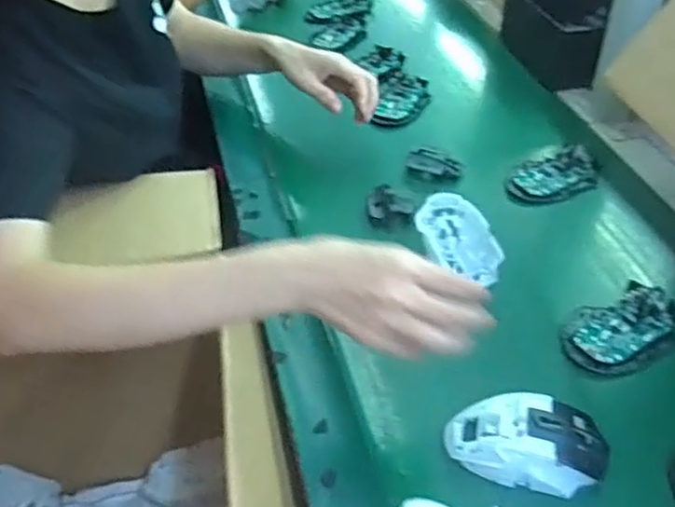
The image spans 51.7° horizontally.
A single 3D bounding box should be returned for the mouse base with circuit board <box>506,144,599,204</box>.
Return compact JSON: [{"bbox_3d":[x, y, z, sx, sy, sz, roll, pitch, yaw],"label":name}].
[{"bbox_3d":[0.243,-0.090,0.796,0.099,0.030,0.055,-14,43,-13],"label":"mouse base with circuit board"}]

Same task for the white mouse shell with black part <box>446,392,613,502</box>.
[{"bbox_3d":[0.143,0.144,0.528,0.115,0.040,0.064,11,44,14],"label":"white mouse shell with black part"}]

